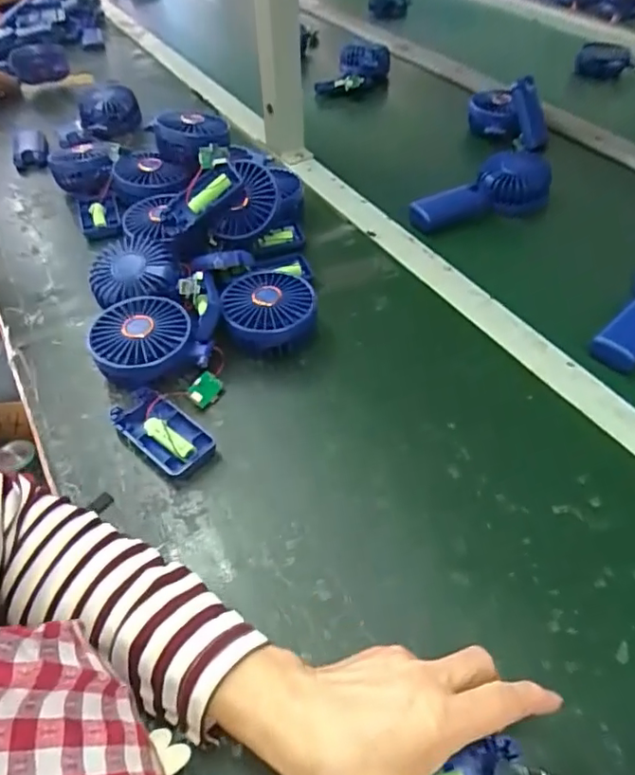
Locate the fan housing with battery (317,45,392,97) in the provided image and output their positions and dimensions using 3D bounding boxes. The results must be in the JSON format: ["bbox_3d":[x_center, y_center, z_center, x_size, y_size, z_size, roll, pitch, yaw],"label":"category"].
[{"bbox_3d":[0.060,-0.541,0.943,0.151,0.069,0.045,-21,52,-18],"label":"fan housing with battery"}]

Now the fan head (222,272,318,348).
[{"bbox_3d":[-0.043,-0.068,0.525,0.085,0.046,0.083,-1,48,2],"label":"fan head"}]

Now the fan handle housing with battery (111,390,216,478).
[{"bbox_3d":[-0.127,0.037,0.453,0.094,0.017,0.044,33,57,27],"label":"fan handle housing with battery"}]

